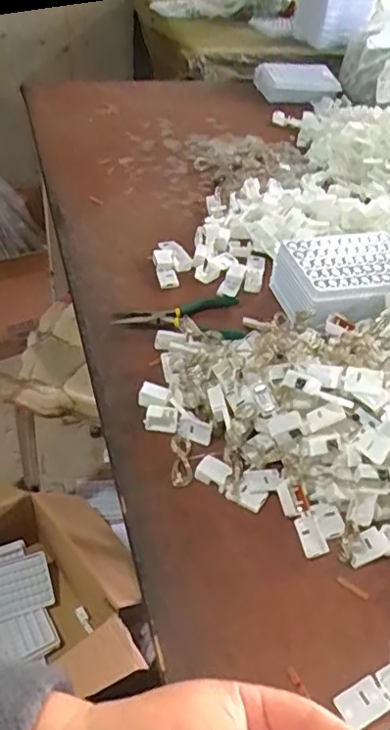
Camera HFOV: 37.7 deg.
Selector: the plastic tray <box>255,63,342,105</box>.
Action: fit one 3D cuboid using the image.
[{"bbox_3d":[0.187,-0.518,1.042,0.157,0.053,0.067,7,44,0],"label":"plastic tray"}]

